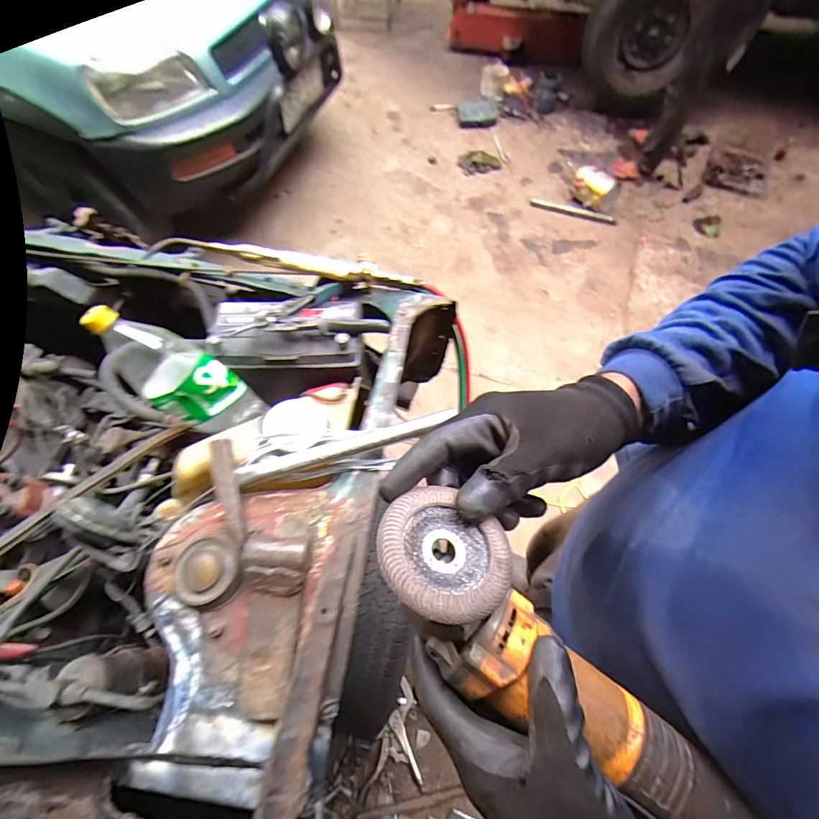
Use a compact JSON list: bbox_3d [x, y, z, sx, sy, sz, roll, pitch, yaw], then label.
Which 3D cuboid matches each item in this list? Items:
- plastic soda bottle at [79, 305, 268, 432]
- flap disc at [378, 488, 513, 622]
[{"bbox_3d":[-0.318,-0.040,0.569,0.109,0.263,0.081,-3,57,32],"label":"plastic soda bottle"},{"bbox_3d":[0.020,0.087,0.246,0.078,0.011,0.080,10,45,-10],"label":"flap disc"}]

